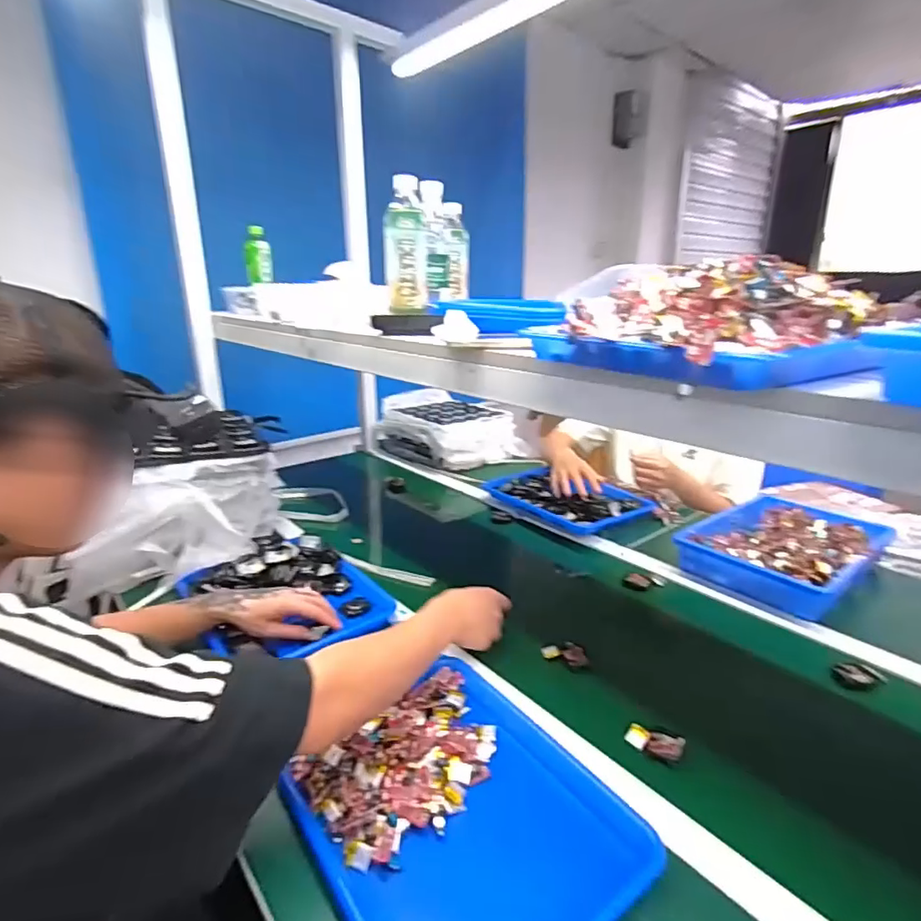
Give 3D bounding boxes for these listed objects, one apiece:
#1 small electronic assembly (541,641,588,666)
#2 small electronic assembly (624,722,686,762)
[{"bbox_3d":[0.143,0.265,0.746,0.062,0.018,0.029,4,19,15],"label":"small electronic assembly"},{"bbox_3d":[0.215,0.311,0.603,0.059,0.011,0.029,8,20,25],"label":"small electronic assembly"}]

